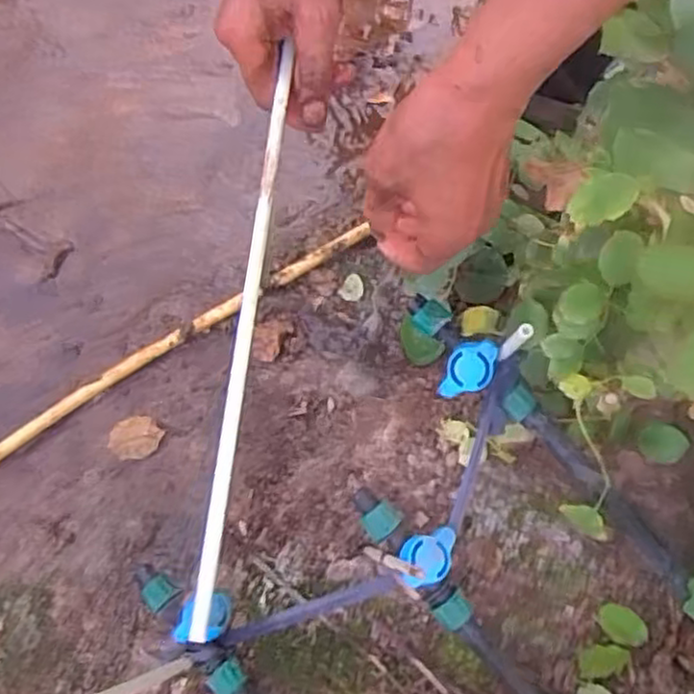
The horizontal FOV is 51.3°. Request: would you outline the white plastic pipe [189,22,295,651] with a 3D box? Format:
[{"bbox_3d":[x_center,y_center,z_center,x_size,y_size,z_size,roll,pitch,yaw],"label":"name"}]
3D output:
[{"bbox_3d":[-0.054,-0.013,0.389,0.009,0.009,0.315,6,74,1],"label":"white plastic pipe"}]

